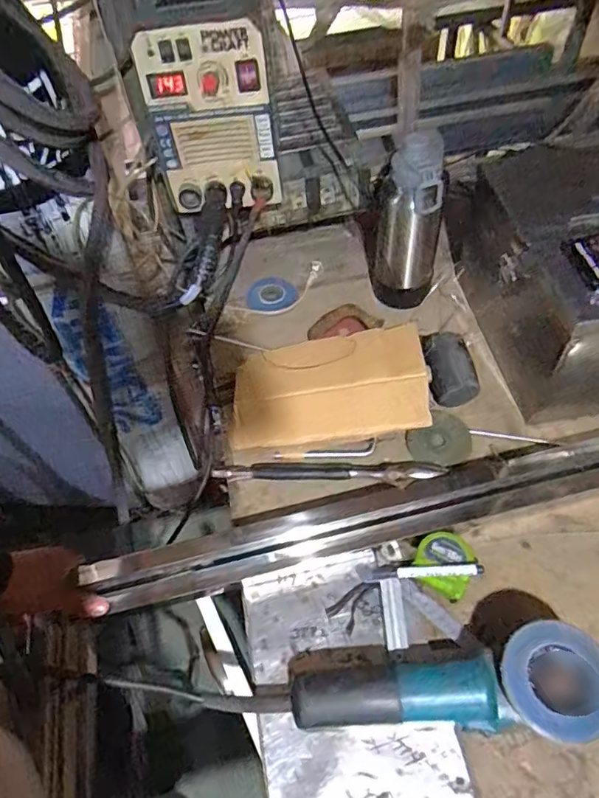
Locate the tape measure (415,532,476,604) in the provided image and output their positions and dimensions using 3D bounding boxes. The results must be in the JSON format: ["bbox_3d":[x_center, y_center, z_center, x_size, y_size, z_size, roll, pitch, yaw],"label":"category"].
[{"bbox_3d":[0.162,0.185,0.614,0.063,0.036,0.069,23,61,21],"label":"tape measure"}]

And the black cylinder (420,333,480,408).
[{"bbox_3d":[0.204,-0.043,0.757,0.065,0.065,0.108,-7,53,3],"label":"black cylinder"}]

